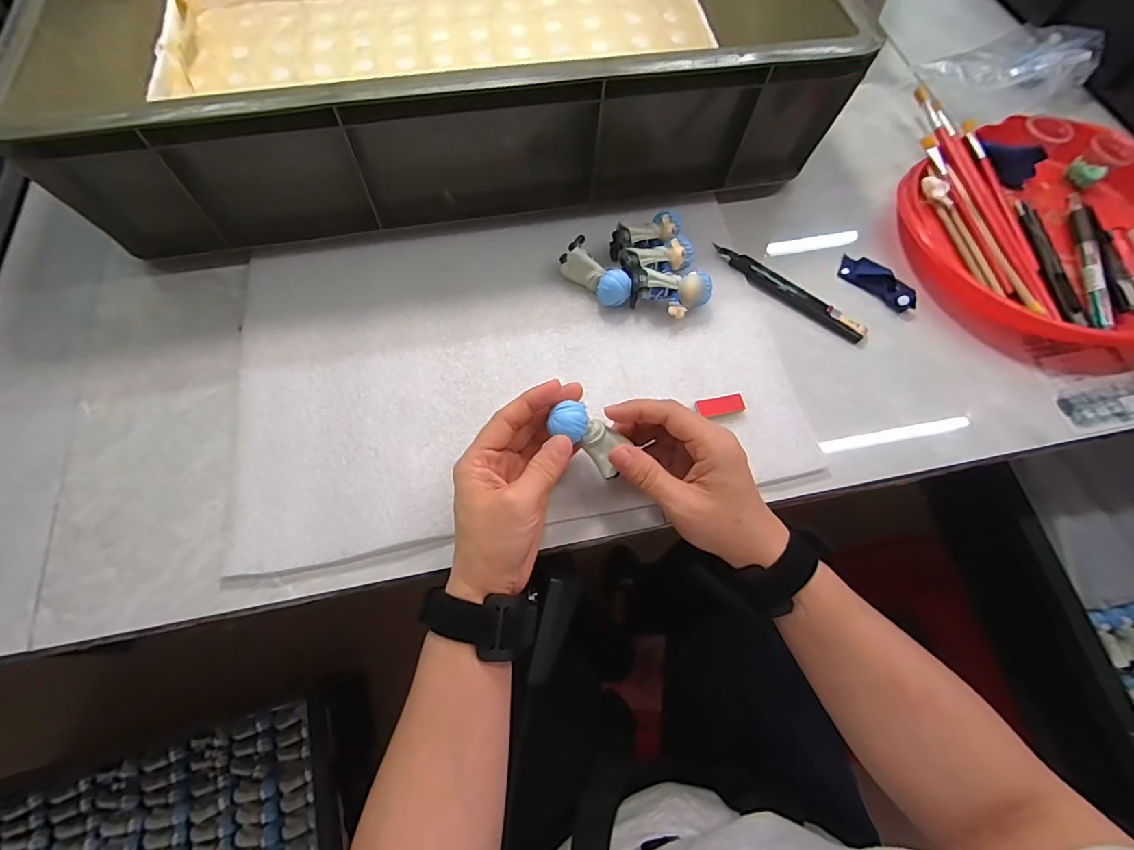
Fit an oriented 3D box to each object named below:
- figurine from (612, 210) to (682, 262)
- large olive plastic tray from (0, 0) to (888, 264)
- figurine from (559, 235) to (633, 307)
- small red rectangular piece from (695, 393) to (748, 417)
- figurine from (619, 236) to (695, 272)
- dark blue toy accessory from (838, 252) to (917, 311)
[{"bbox_3d":[0.066,-0.157,0.413,0.058,0.024,0.025,-16,67,-7],"label":"figurine"},{"bbox_3d":[-0.105,-0.389,0.460,0.582,0.128,0.430,-10,67,-4],"label":"large olive plastic tray"},{"bbox_3d":[0.023,-0.120,0.400,0.028,0.024,0.064,-42,73,-17],"label":"figurine"},{"bbox_3d":[0.114,-0.015,0.369,0.036,0.004,0.015,-10,67,-5],"label":"small red rectangular piece"},{"bbox_3d":[0.072,-0.132,0.404,0.060,0.031,0.026,-20,68,-9],"label":"figurine"},{"bbox_3d":[0.261,-0.122,0.416,0.068,0.013,0.021,42,73,16],"label":"dark blue toy accessory"}]

